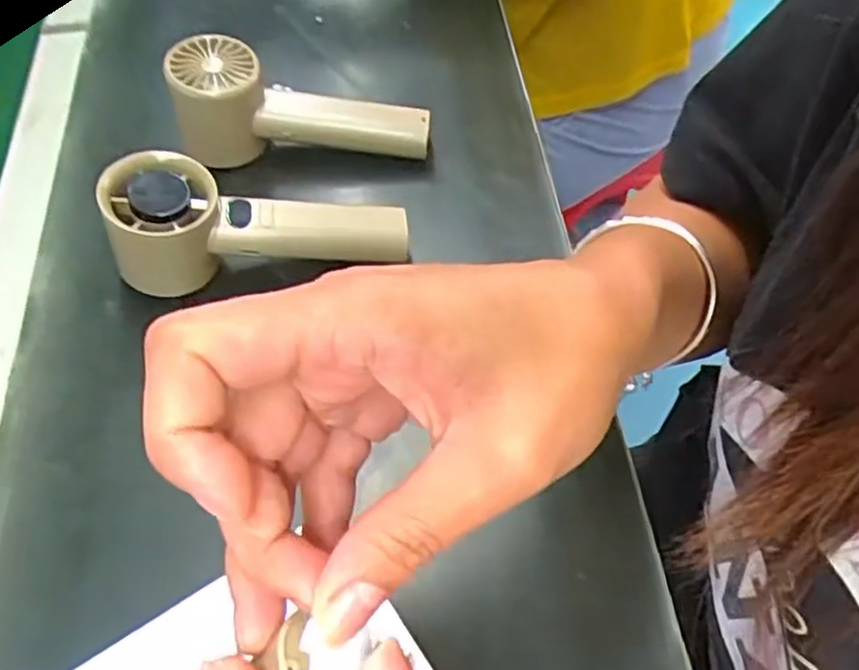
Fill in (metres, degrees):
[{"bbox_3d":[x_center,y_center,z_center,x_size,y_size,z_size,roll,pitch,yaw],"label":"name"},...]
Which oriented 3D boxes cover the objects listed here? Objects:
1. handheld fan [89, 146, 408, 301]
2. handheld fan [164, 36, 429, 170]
[{"bbox_3d":[-0.090,-0.060,0.396,0.153,0.060,0.049,0,56,-15],"label":"handheld fan"},{"bbox_3d":[-0.079,-0.133,0.452,0.155,0.065,0.047,7,57,-8],"label":"handheld fan"}]

